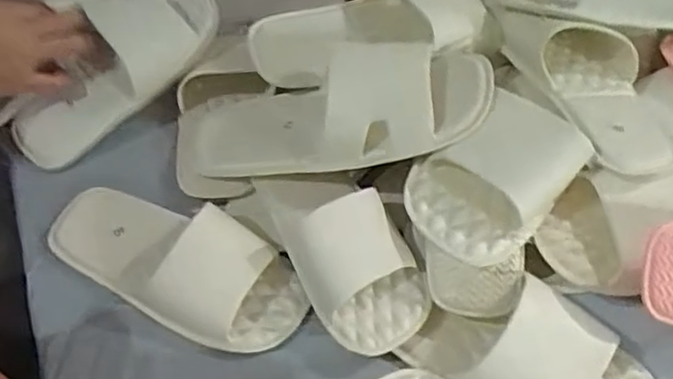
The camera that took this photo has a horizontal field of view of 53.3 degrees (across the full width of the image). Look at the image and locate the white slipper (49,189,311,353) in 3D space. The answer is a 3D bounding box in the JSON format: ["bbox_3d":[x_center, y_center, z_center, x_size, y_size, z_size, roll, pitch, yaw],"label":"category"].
[{"bbox_3d":[-0.136,0.056,0.554,0.228,0.059,0.087,24,57,13],"label":"white slipper"}]

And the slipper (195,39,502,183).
[{"bbox_3d":[-0.006,-0.070,0.604,0.280,0.055,0.128,-11,54,11],"label":"slipper"}]

